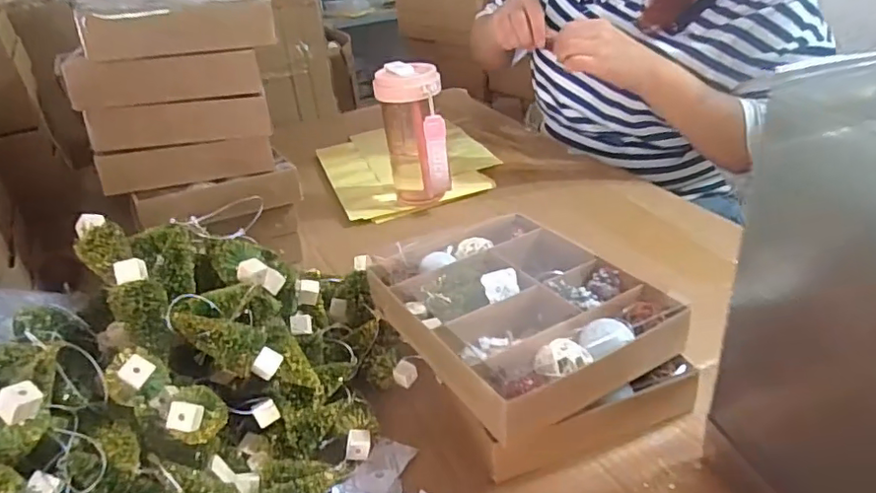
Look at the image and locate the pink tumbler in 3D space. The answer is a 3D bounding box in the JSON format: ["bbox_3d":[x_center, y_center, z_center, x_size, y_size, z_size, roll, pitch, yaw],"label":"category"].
[{"bbox_3d":[-0.032,-0.142,0.731,0.080,0.174,0.072,-7,32,-4],"label":"pink tumbler"}]

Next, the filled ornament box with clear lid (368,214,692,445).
[{"bbox_3d":[0.060,0.047,0.449,0.175,0.043,0.234,-18,34,-21],"label":"filled ornament box with clear lid"}]

